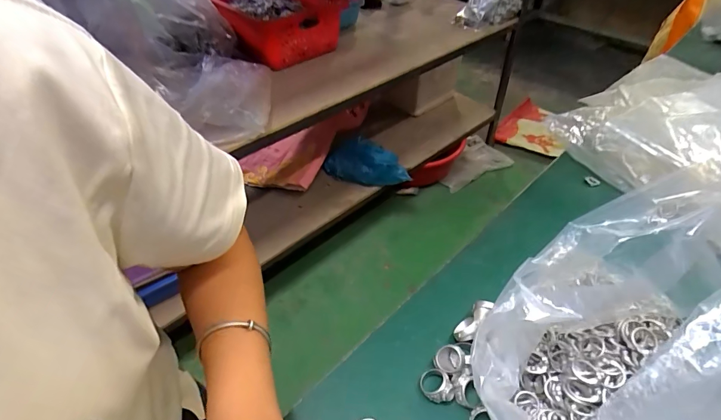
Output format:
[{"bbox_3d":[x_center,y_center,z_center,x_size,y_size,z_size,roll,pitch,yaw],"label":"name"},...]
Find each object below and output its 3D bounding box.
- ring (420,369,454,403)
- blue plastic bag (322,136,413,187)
[{"bbox_3d":[0.065,0.150,0.326,0.024,0.017,0.028,-10,44,-12],"label":"ring"},{"bbox_3d":[0.018,-0.162,1.252,0.294,0.166,0.078,16,47,17],"label":"blue plastic bag"}]

